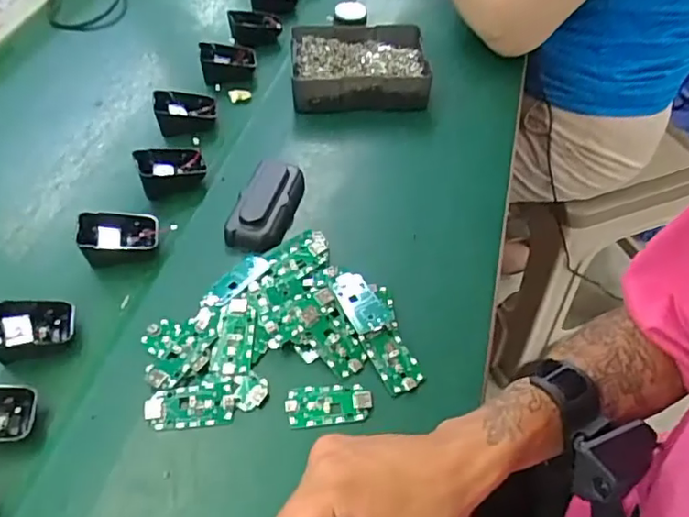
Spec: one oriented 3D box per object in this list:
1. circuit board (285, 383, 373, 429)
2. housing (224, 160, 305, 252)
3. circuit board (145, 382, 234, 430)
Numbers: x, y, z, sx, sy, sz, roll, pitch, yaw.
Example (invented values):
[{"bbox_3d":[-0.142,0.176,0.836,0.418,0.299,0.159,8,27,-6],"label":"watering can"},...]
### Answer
[{"bbox_3d":[-0.012,0.111,0.443,0.063,0.005,0.032,-7,52,-3],"label":"circuit board"},{"bbox_3d":[-0.074,-0.052,0.562,0.054,0.032,0.103,10,53,10],"label":"housing"},{"bbox_3d":[-0.117,0.111,0.436,0.064,0.008,0.031,-6,52,-2],"label":"circuit board"}]

